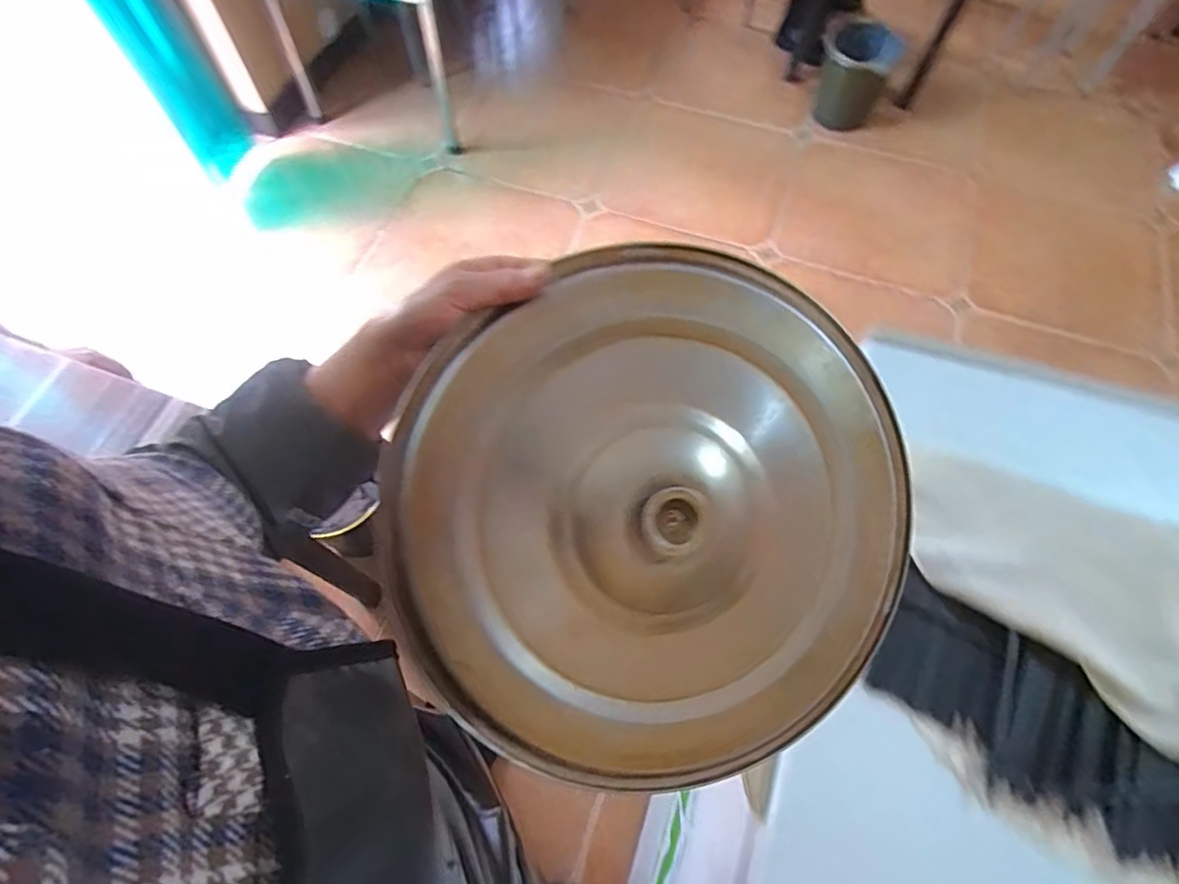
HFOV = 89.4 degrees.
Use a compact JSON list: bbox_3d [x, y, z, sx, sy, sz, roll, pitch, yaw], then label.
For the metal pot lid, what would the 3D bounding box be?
[{"bbox_3d":[0.046,0.053,0.394,0.339,0.050,0.330,0,90,-8],"label":"metal pot lid"}]

